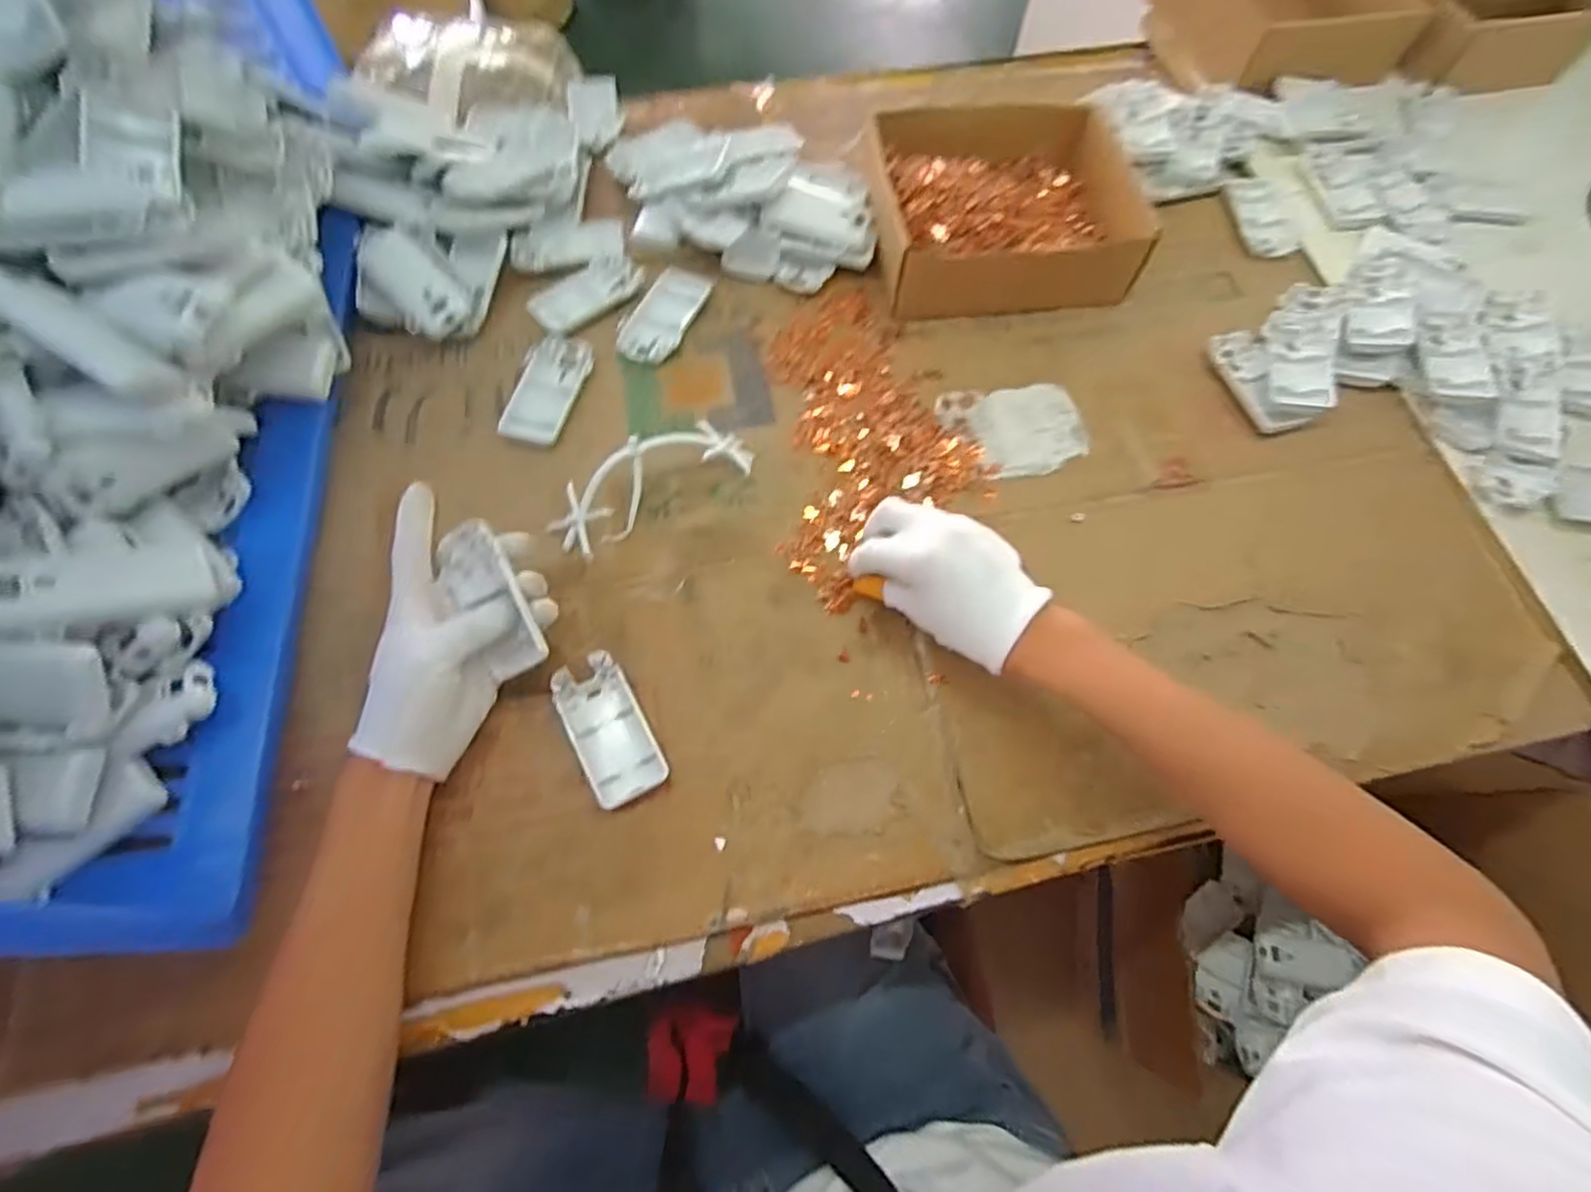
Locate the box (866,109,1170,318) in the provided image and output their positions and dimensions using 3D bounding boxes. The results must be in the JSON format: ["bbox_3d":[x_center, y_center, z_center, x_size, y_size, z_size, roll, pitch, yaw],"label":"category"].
[{"bbox_3d":[0.176,-0.337,0.614,0.225,0.065,0.195,-2,67,-4],"label":"box"}]

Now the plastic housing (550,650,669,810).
[{"bbox_3d":[-0.120,0.085,0.458,0.046,0.016,0.094,-26,70,-13],"label":"plastic housing"}]

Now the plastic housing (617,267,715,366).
[{"bbox_3d":[-0.109,-0.236,0.593,0.052,0.011,0.102,22,67,7],"label":"plastic housing"}]

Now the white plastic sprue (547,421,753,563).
[{"bbox_3d":[-0.107,-0.085,0.512,0.153,0.041,0.060,-26,72,-12],"label":"white plastic sprue"}]

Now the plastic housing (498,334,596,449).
[{"bbox_3d":[-0.195,-0.164,0.559,0.049,0.005,0.096,12,69,5],"label":"plastic housing"}]

